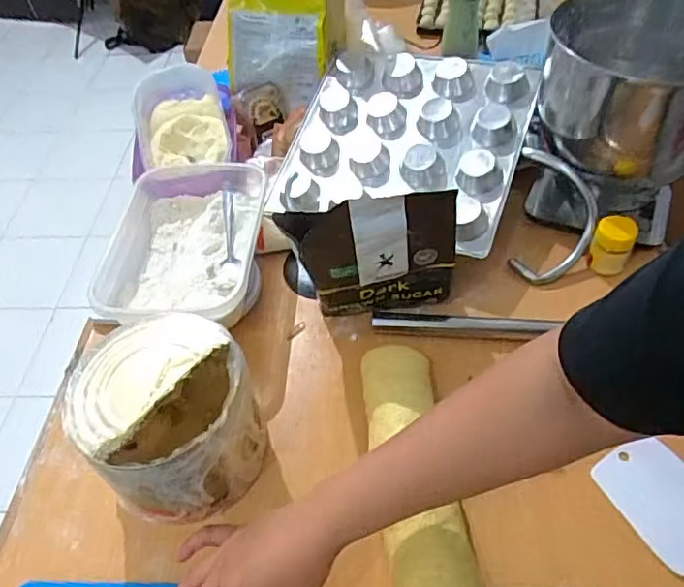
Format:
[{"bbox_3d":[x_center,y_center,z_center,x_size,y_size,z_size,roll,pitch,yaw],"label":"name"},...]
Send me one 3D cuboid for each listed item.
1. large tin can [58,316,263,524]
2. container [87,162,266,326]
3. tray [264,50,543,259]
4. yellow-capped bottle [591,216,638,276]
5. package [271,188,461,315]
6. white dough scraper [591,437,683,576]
[{"bbox_3d":[-0.156,0.123,0.554,0.145,0.139,0.145,-2,49,2],"label":"large tin can"},{"bbox_3d":[-0.199,-0.047,0.712,0.203,0.074,0.242,-2,49,2],"label":"container"},{"bbox_3d":[0.083,-0.206,0.782,0.298,0.037,0.288,14,69,20],"label":"tray"},{"bbox_3d":[0.323,-0.058,0.699,0.044,0.056,0.042,-2,49,2],"label":"yellow-capped bottle"},{"bbox_3d":[0.034,-0.031,0.625,0.168,0.209,0.040,-4,49,0],"label":"package"},{"bbox_3d":[0.287,0.186,0.521,0.071,0.004,0.111,-37,68,-1],"label":"white dough scraper"}]

